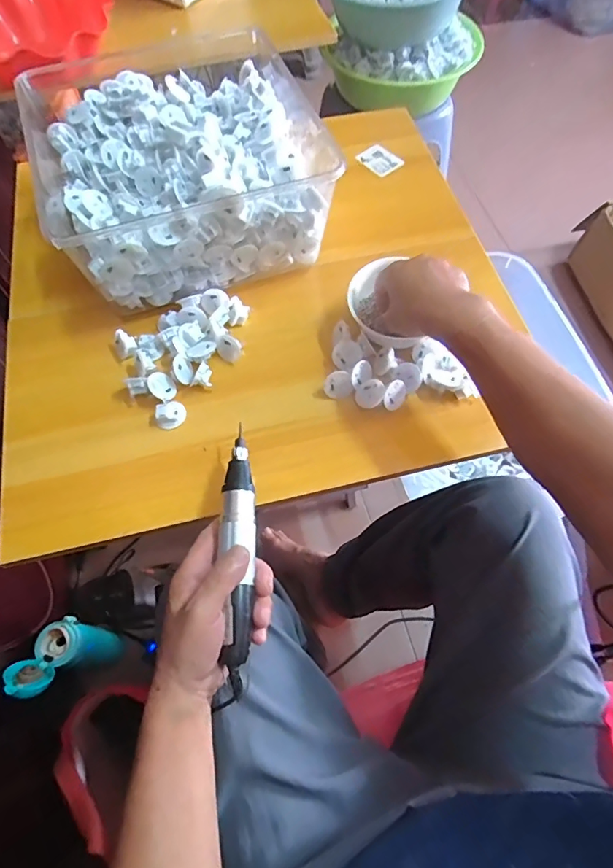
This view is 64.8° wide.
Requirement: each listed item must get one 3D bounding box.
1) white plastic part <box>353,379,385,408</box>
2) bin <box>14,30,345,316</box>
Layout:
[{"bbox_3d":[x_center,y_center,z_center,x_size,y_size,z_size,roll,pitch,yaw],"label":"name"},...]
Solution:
[{"bbox_3d":[0.071,-0.044,0.530,0.032,0.009,0.032,-2,86,24],"label":"white plastic part"},{"bbox_3d":[-0.141,-0.308,0.584,0.310,0.119,0.262,-18,66,-9],"label":"bin"}]

